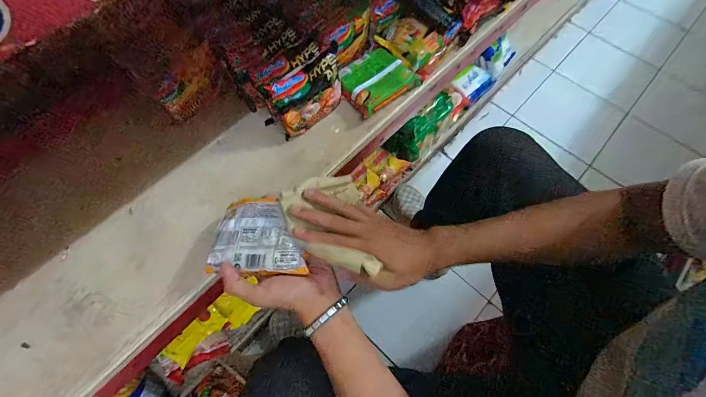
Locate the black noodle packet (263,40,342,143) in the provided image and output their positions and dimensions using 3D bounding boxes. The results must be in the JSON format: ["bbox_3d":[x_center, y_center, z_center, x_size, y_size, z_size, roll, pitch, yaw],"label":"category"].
[{"bbox_3d":[-0.060,-0.175,0.522,0.051,0.088,0.143,33,70,13],"label":"black noodle packet"}]

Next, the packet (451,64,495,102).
[{"bbox_3d":[0.401,-0.386,1.080,0.095,0.054,0.152,37,71,15],"label":"packet"}]

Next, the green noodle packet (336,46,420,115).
[{"bbox_3d":[0.041,-0.214,0.574,0.126,0.025,0.104,-39,72,-16],"label":"green noodle packet"}]

